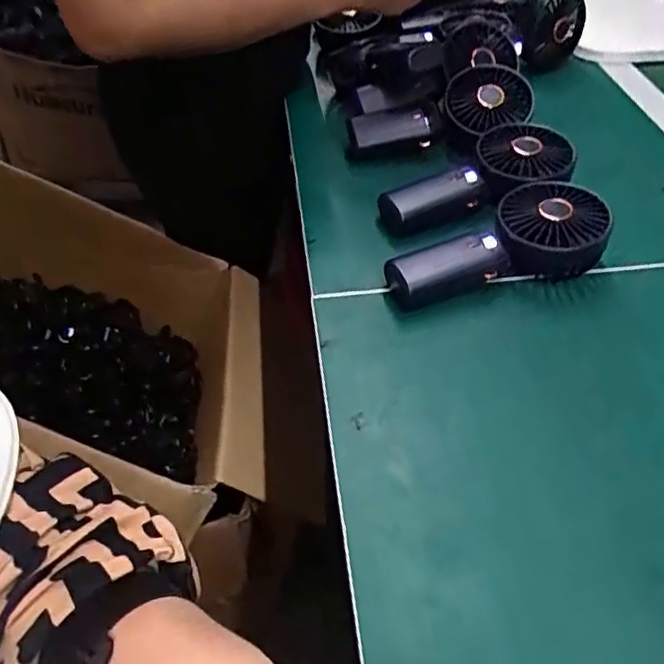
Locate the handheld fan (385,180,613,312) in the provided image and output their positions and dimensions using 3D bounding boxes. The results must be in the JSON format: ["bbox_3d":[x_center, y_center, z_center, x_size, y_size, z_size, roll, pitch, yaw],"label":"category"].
[{"bbox_3d":[0.134,-0.069,0.516,0.188,0.045,0.094,-21,49,-1],"label":"handheld fan"}]

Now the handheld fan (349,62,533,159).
[{"bbox_3d":[0.109,-0.224,0.660,0.184,0.032,0.101,-13,45,15],"label":"handheld fan"}]

